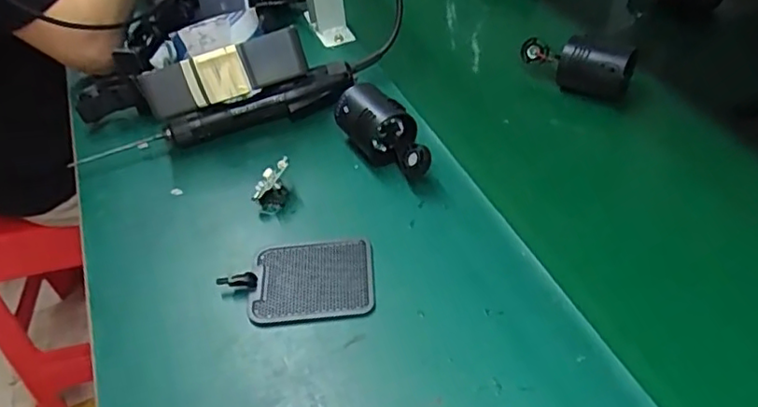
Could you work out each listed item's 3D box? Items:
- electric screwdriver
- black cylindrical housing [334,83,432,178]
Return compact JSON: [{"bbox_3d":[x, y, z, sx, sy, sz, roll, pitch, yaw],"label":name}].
[{"bbox_3d":[-0.160,-0.084,0.625,0.283,0.041,0.028,-19,45,-11],"label":"electric screwdriver"},{"bbox_3d":[0.007,-0.062,0.576,0.054,0.053,0.113,-25,46,-17],"label":"black cylindrical housing"}]

